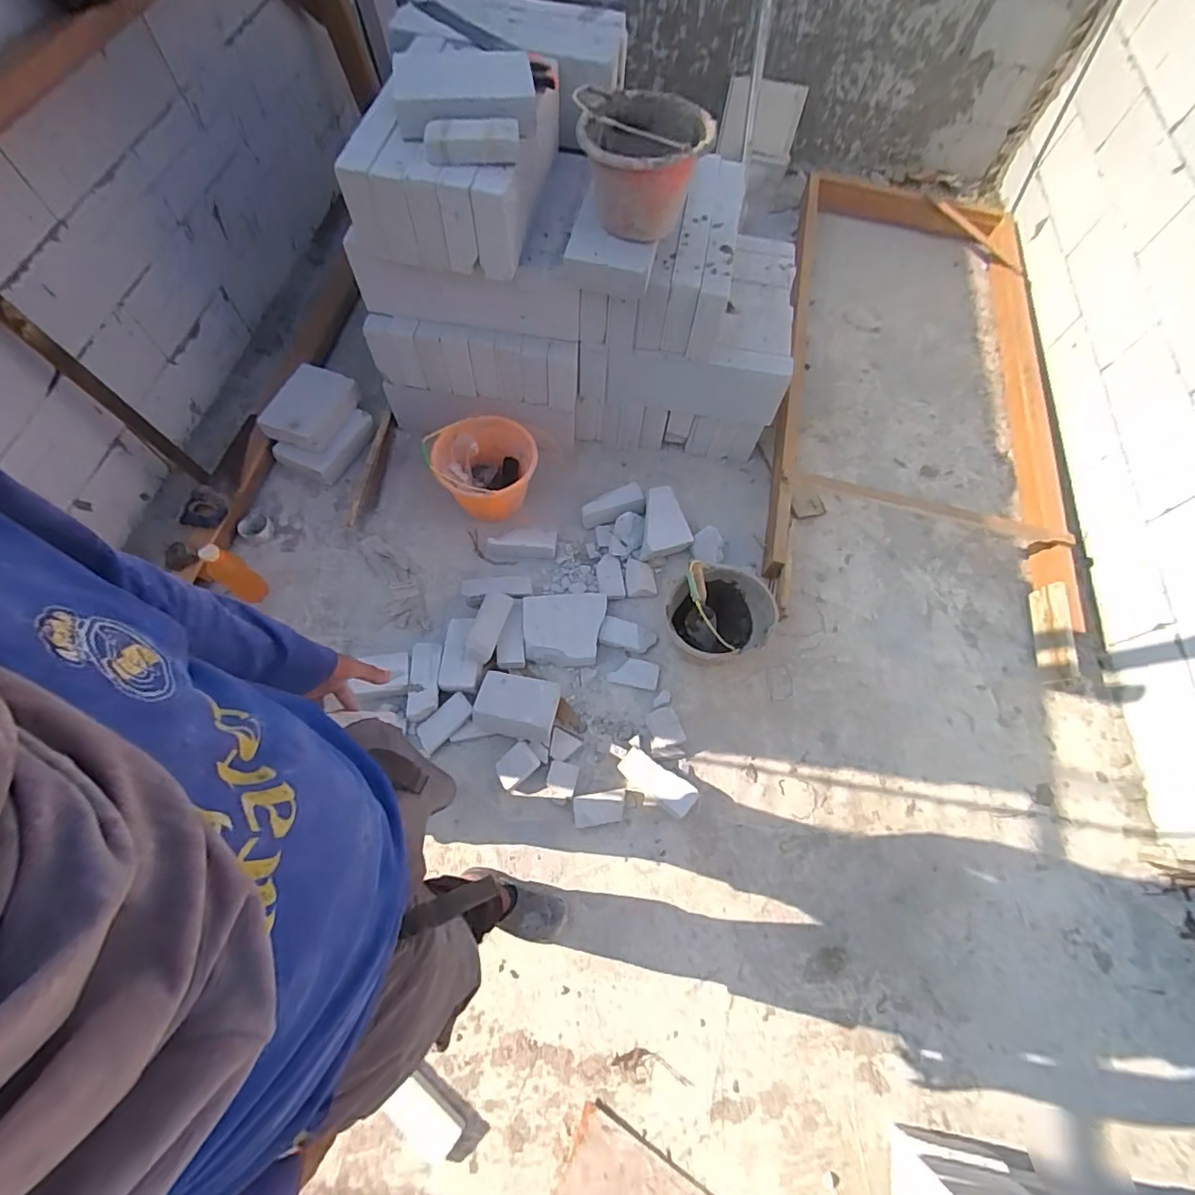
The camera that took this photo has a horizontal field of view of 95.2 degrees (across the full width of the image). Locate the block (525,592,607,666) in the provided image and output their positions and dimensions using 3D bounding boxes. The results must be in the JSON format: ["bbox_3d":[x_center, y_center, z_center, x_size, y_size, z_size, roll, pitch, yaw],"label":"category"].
[{"bbox_3d":[-0.094,0.090,1.578,0.230,0.058,0.215,-1,67,-1],"label":"block"}]

